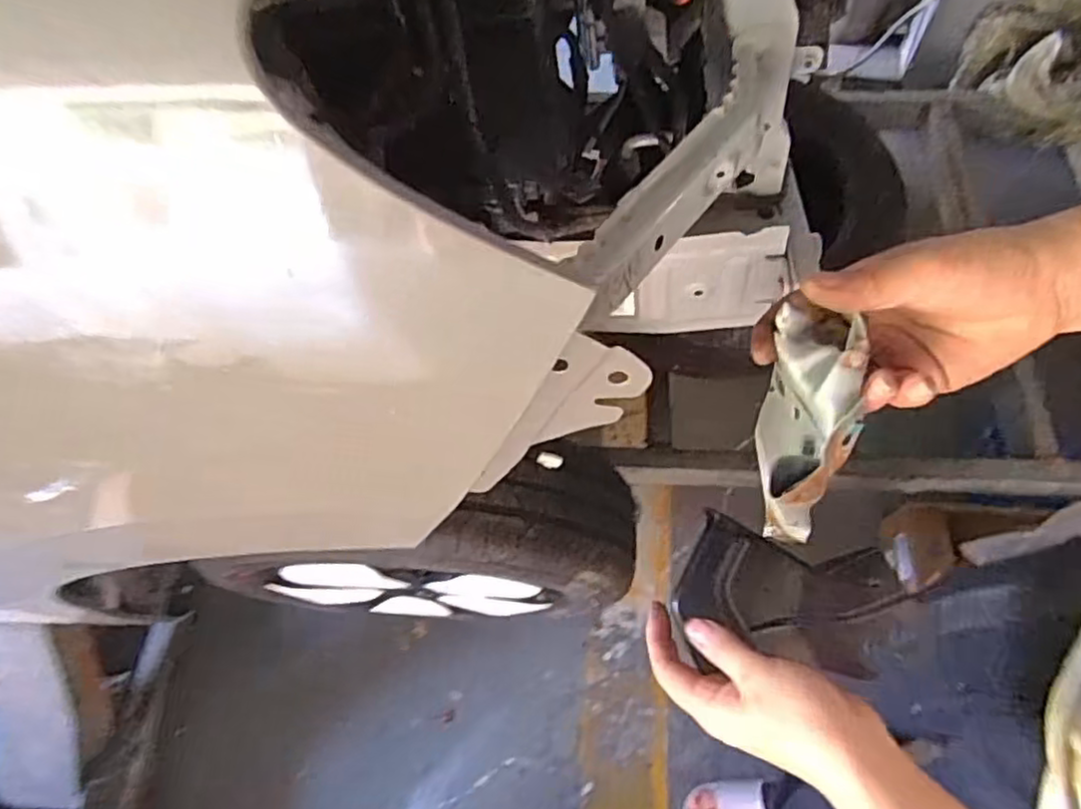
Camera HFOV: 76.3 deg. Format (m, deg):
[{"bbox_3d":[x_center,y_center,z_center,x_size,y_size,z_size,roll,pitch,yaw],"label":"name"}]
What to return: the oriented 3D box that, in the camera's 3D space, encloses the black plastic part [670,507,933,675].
[{"bbox_3d":[0.164,0.124,0.462,0.137,0.030,0.102,3,64,4],"label":"black plastic part"}]

